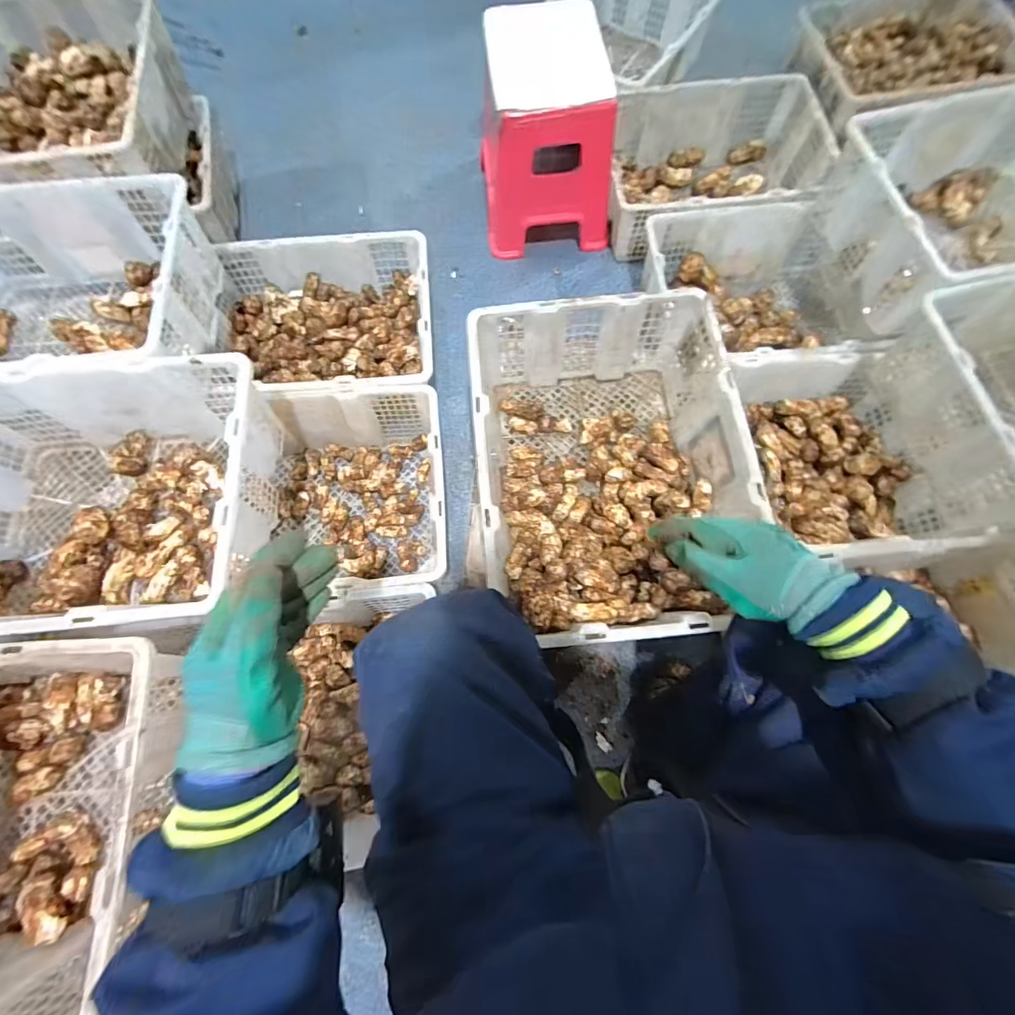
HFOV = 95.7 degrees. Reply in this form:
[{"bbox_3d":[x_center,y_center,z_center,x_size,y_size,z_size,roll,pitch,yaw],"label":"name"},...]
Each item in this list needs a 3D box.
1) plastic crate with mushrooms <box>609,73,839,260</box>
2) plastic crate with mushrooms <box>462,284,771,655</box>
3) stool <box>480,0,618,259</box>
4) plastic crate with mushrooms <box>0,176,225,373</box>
[{"bbox_3d":[0.455,-0.775,1.060,0.472,0.148,0.359,-5,72,-1],"label":"plastic crate with mushrooms"},{"bbox_3d":[0.135,-0.055,0.664,0.341,0.166,0.468,-5,72,-1],"label":"plastic crate with mushrooms"},{"bbox_3d":[0.086,-0.784,0.978,0.265,0.284,0.300,-4,72,-1],"label":"stool"},{"bbox_3d":[-0.729,-0.330,0.757,0.448,0.171,0.366,0,72,0],"label":"plastic crate with mushrooms"}]

